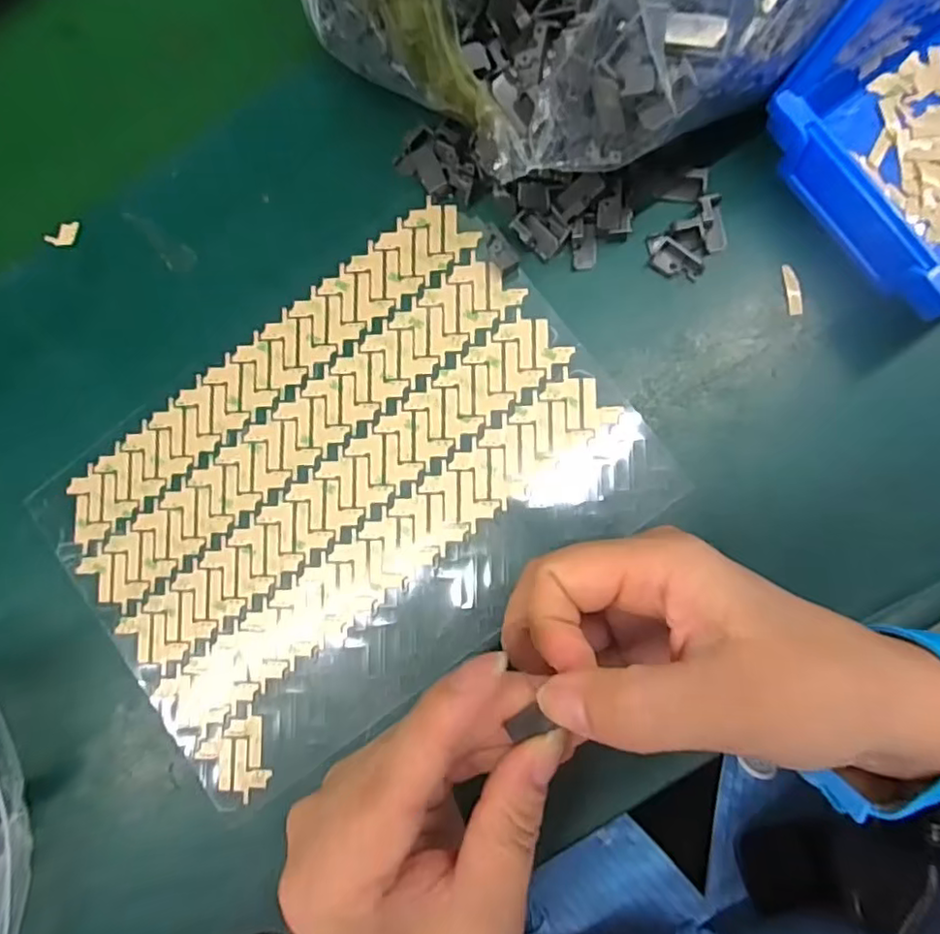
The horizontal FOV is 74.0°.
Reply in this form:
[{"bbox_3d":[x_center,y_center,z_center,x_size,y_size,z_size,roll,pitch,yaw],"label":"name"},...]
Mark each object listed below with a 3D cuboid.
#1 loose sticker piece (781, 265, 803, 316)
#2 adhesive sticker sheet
[{"bbox_3d":[0.136,-0.074,0.262,0.006,0.004,0.022,-10,87,15],"label":"loose sticker piece"},{"bbox_3d":[-0.055,0.014,0.276,0.241,0.004,0.173,-36,83,2],"label":"adhesive sticker sheet"}]

